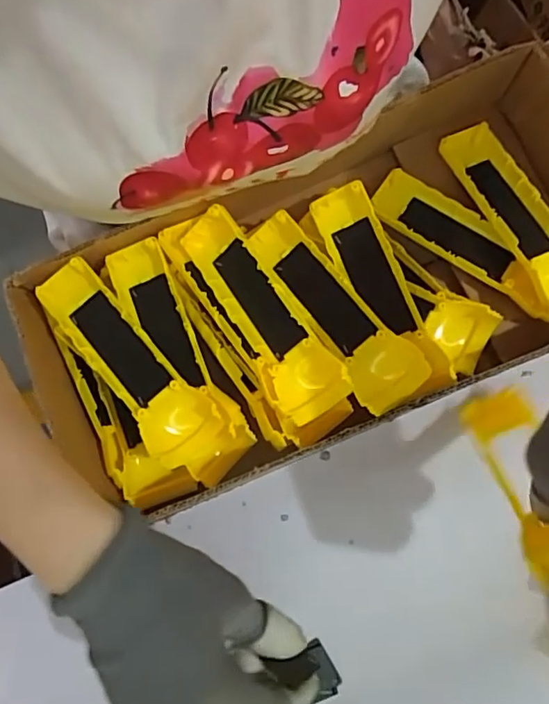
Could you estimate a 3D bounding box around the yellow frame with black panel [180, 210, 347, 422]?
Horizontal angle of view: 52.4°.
[{"bbox_3d":[-0.013,-0.026,0.395,0.043,0.046,0.165,-33,78,-9],"label":"yellow frame with black panel"}]

